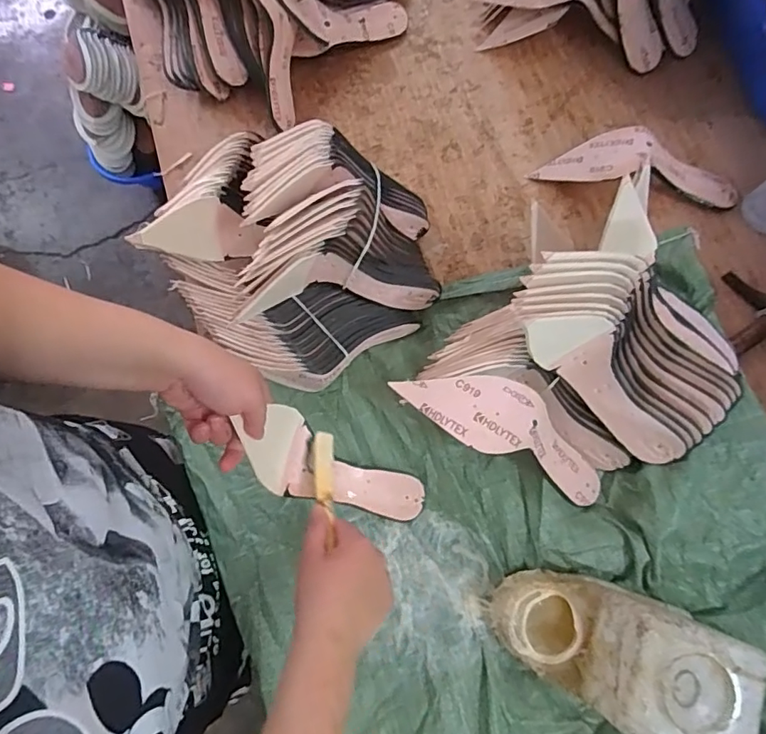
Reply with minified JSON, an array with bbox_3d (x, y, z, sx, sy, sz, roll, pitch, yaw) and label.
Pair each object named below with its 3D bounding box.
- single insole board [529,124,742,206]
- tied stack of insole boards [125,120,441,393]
[{"bbox_3d":[0.332,-0.261,0.665,0.251,0.066,0.067,9,74,5],"label":"single insole board"},{"bbox_3d":[-0.094,-0.120,0.588,0.299,0.158,0.248,18,75,7],"label":"tied stack of insole boards"}]

